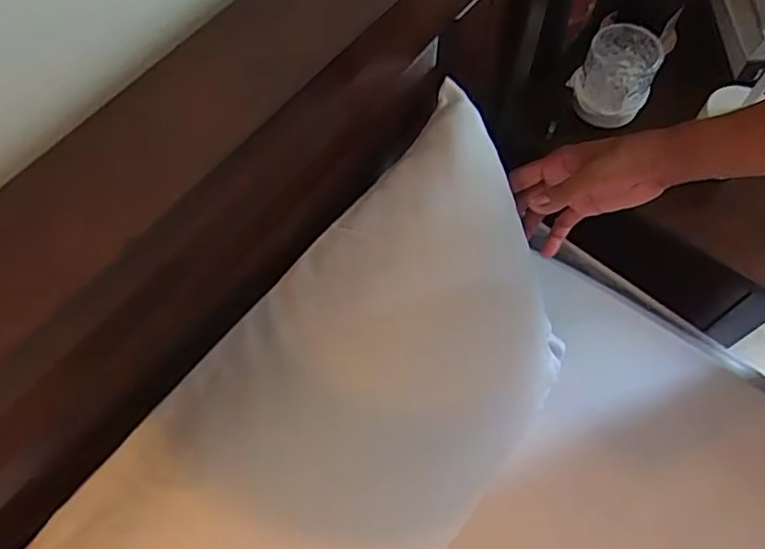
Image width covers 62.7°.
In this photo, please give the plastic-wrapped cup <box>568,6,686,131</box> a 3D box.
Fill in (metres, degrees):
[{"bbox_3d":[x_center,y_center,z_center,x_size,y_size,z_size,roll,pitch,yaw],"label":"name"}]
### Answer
[{"bbox_3d":[0.284,-0.245,0.760,0.088,0.112,0.080,0,63,1],"label":"plastic-wrapped cup"}]

